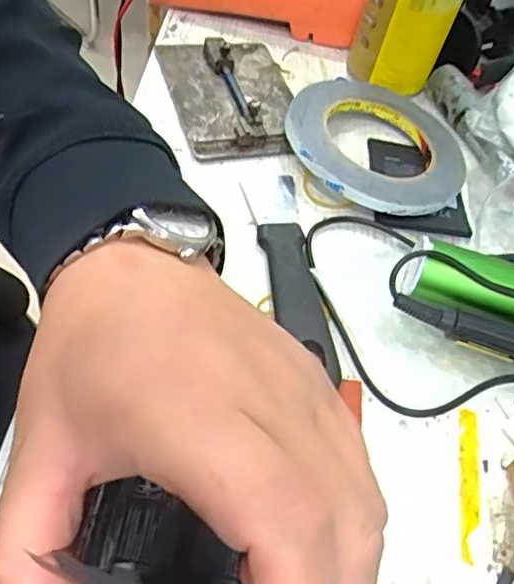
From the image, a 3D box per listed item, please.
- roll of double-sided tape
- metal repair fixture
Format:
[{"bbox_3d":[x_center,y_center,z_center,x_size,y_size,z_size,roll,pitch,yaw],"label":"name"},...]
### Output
[{"bbox_3d":[0.086,-0.103,0.405,0.120,0.013,0.133,42,50,15],"label":"roll of double-sided tape"},{"bbox_3d":[-0.017,-0.142,0.427,0.087,0.022,0.129,-8,56,-17],"label":"metal repair fixture"}]

